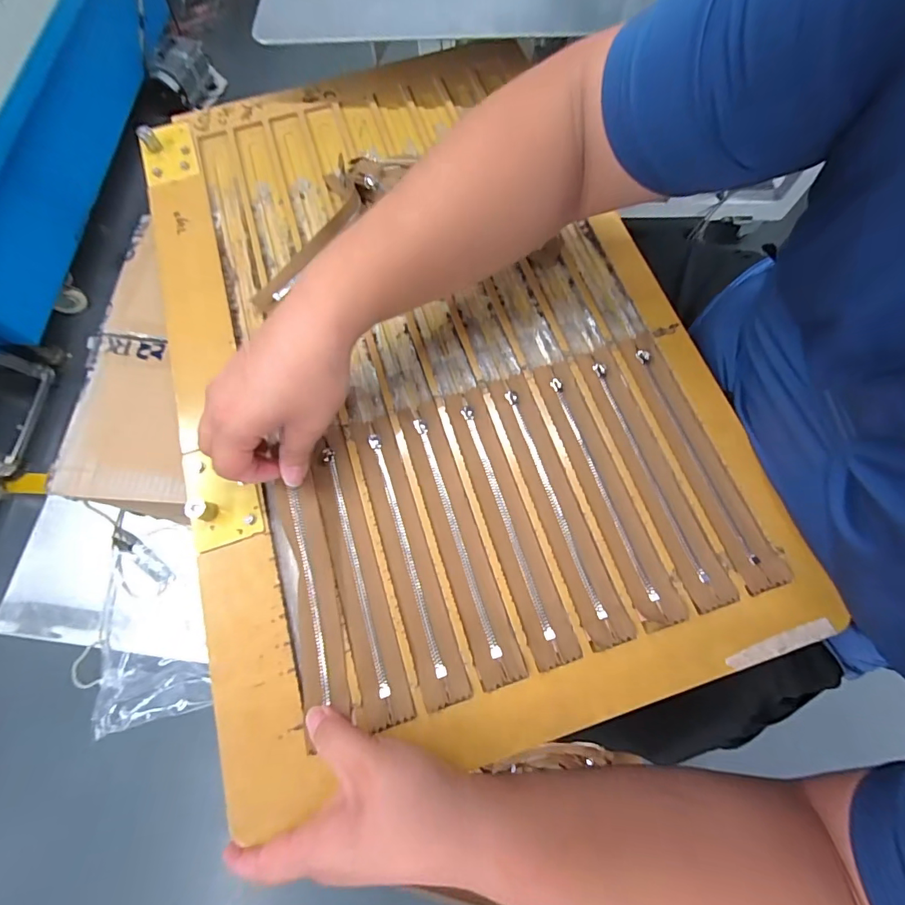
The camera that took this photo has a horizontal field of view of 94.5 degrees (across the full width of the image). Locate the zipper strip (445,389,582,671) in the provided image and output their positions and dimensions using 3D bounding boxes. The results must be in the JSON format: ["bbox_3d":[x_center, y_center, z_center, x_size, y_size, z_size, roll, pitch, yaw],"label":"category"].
[{"bbox_3d":[0.043,0.049,0.331,0.034,0.005,0.219,-18,72,-6],"label":"zipper strip"}]

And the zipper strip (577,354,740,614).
[{"bbox_3d":[0.159,0.012,0.338,0.033,0.004,0.219,-18,72,-4],"label":"zipper strip"}]

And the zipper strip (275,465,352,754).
[{"bbox_3d":[-0.106,0.103,0.315,0.034,0.010,0.170,-16,75,4],"label":"zipper strip"}]

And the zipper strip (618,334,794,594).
[{"bbox_3d":[0.197,-0.001,0.341,0.032,0.004,0.222,-19,71,-2],"label":"zipper strip"}]

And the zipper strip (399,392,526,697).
[{"bbox_3d":[0.004,0.060,0.328,0.033,0.004,0.223,-18,73,-3],"label":"zipper strip"}]

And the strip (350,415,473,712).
[{"bbox_3d":[-0.035,0.072,0.326,0.034,0.007,0.222,-19,72,-2],"label":"strip"}]

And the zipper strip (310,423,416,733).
[{"bbox_3d":[-0.075,0.085,0.322,0.033,0.004,0.221,-17,72,-4],"label":"zipper strip"}]

